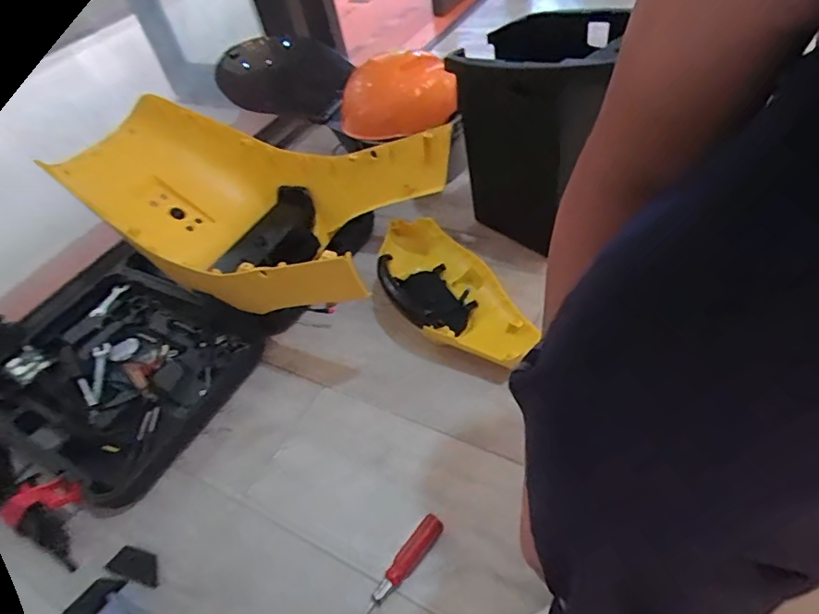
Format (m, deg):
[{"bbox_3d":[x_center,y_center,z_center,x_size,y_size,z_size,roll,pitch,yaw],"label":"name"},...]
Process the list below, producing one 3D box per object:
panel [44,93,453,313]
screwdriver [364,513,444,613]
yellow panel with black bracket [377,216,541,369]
[{"bbox_3d":[-0.252,-0.159,0.881,0.553,0.250,0.356,13,51,24],"label":"panel"},{"bbox_3d":[-0.048,0.330,0.571,0.023,0.024,0.248,29,59,31],"label":"screwdriver"},{"bbox_3d":[0.052,-0.024,0.853,0.171,0.081,0.376,-24,46,-13],"label":"yellow panel with black bracket"}]

